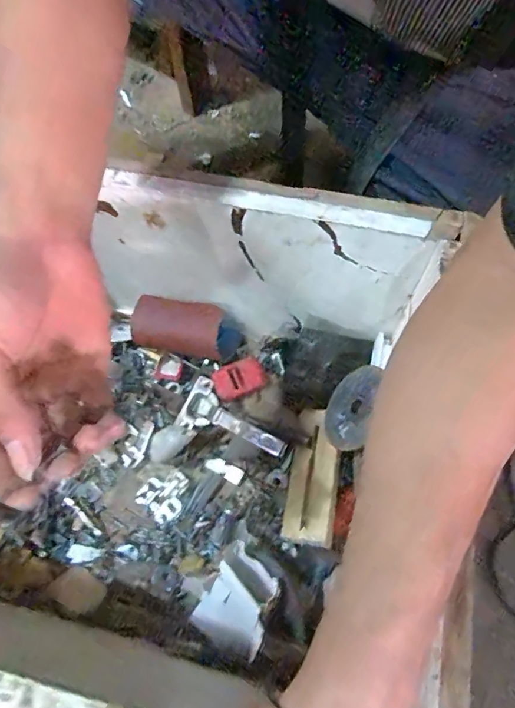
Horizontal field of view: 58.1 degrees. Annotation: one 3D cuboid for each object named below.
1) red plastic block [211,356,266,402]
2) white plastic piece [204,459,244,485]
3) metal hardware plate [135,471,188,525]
[{"bbox_3d":[-0.020,0.027,0.485,0.052,0.011,0.034,-21,64,-9],"label":"red plastic block"},{"bbox_3d":[-0.035,0.122,0.493,0.040,0.004,0.016,28,66,15],"label":"white plastic piece"},{"bbox_3d":[-0.096,0.145,0.482,0.047,0.004,0.049,-1,62,1],"label":"metal hardware plate"}]

